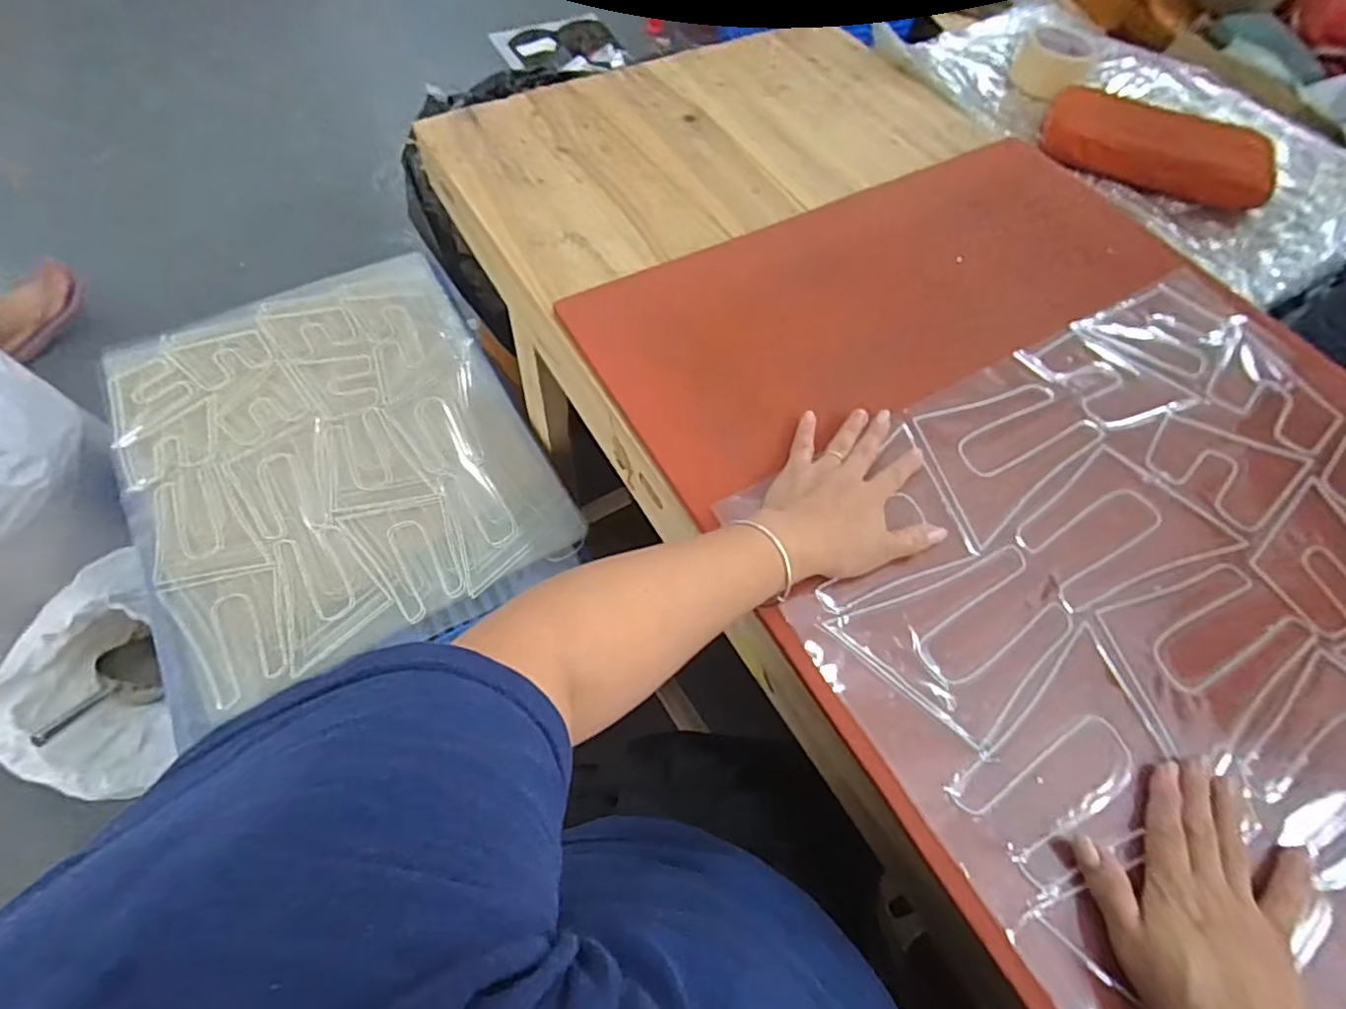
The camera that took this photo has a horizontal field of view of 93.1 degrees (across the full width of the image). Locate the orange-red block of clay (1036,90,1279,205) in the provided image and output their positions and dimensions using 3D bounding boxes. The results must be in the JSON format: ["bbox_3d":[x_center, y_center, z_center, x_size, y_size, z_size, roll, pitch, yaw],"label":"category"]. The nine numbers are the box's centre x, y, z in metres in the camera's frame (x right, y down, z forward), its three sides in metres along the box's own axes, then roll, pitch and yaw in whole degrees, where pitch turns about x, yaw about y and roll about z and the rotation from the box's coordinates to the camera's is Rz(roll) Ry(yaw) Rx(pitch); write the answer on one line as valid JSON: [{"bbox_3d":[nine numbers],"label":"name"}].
[{"bbox_3d":[0.595,-0.434,0.783,0.264,0.073,0.059,23,62,9],"label":"orange-red block of clay"}]

